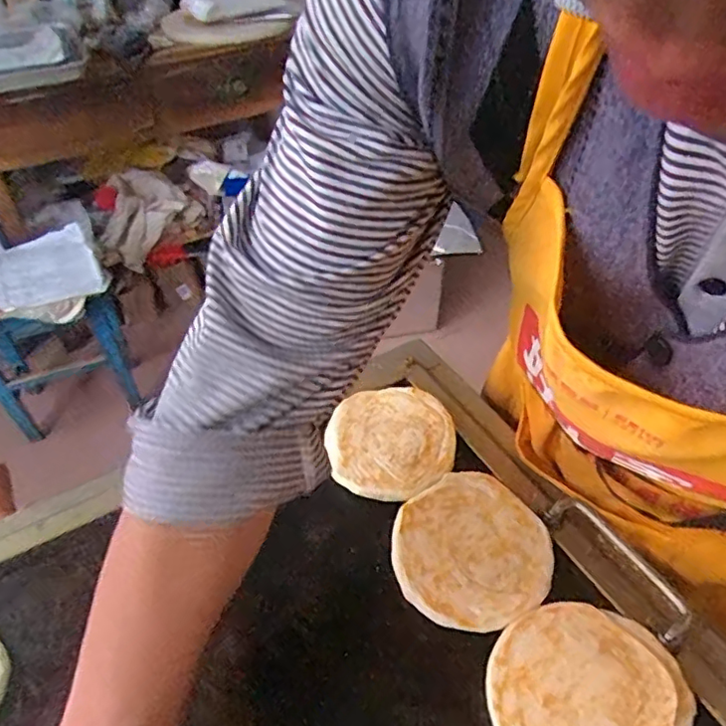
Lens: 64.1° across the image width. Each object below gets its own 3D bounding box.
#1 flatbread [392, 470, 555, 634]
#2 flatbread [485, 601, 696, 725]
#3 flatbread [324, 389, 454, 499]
[{"bbox_3d":[0.089,0.149,0.476,0.129,0.007,0.123,-2,45,2],"label":"flatbread"},{"bbox_3d":[0.155,0.225,0.399,0.125,0.004,0.121,-2,45,2],"label":"flatbread"},{"bbox_3d":[0.027,0.072,0.558,0.117,0.005,0.123,-3,45,1],"label":"flatbread"}]

